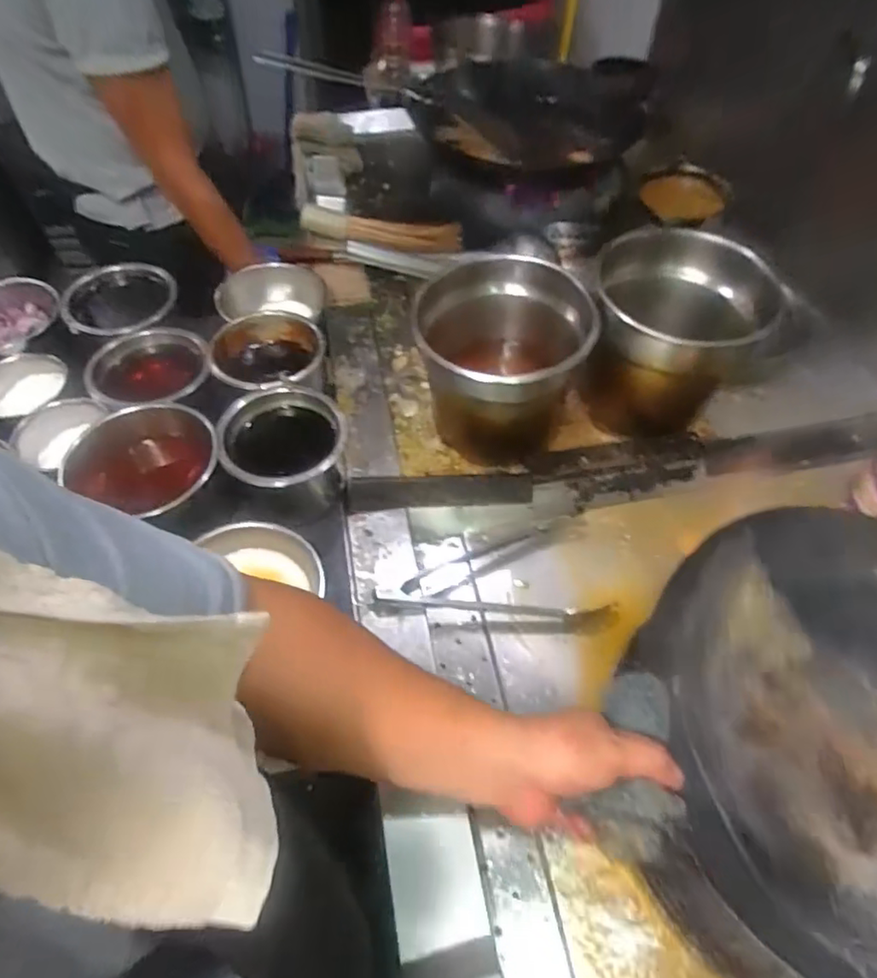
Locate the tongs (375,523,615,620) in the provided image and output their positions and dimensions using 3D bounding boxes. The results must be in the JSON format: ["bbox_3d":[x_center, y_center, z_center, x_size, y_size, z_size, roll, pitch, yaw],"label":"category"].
[{"bbox_3d":[0.072,0.123,0.723,0.282,0.045,0.139,-17,57,-12],"label":"tongs"}]

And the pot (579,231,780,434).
[{"bbox_3d":[0.320,-0.204,0.839,0.208,0.218,0.210,0,55,-1],"label":"pot"}]

